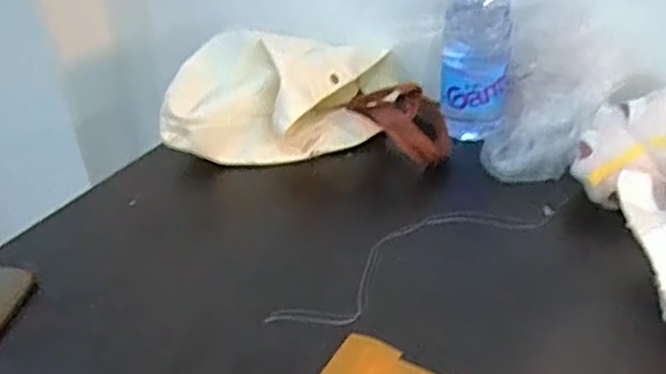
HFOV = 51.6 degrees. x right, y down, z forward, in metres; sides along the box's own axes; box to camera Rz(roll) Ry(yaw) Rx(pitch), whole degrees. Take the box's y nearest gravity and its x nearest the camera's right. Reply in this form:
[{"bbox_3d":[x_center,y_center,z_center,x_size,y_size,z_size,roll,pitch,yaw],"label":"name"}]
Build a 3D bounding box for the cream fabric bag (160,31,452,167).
[{"bbox_3d":[-0.028,-0.105,0.748,0.288,0.104,0.188,-3,33,3],"label":"cream fabric bag"}]

